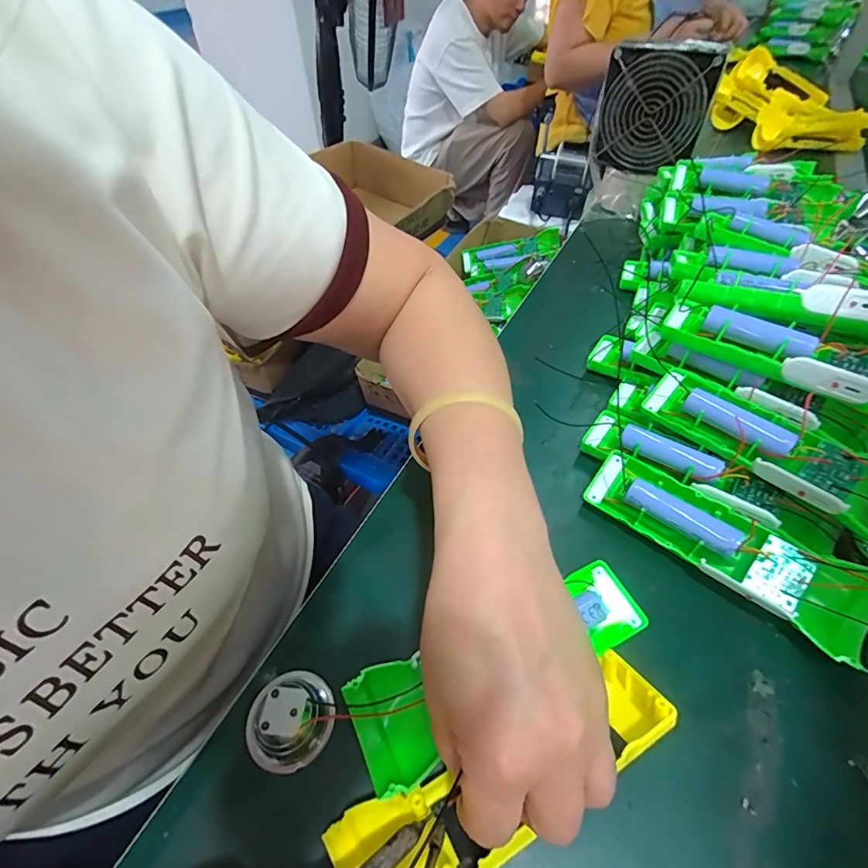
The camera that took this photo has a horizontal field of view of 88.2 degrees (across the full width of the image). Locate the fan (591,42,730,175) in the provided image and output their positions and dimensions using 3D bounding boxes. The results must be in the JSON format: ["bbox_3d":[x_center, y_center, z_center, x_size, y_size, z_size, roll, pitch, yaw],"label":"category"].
[{"bbox_3d":[0.262,-0.388,0.538,0.121,0.120,0.031,16,52,14],"label":"fan"}]

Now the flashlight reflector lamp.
[{"bbox_3d":[-0.076,0.140,0.226,0.043,0.024,0.044,30,56,24],"label":"flashlight reflector lamp"}]

